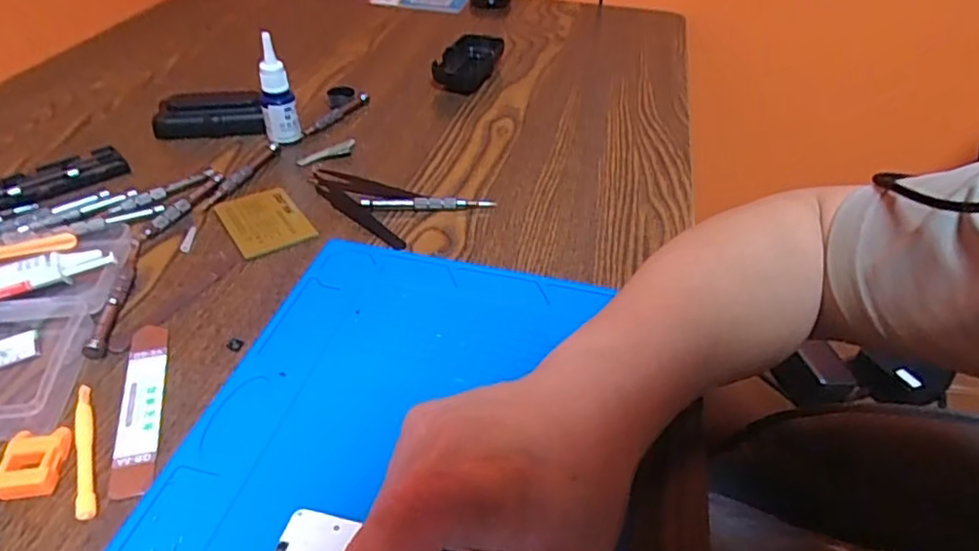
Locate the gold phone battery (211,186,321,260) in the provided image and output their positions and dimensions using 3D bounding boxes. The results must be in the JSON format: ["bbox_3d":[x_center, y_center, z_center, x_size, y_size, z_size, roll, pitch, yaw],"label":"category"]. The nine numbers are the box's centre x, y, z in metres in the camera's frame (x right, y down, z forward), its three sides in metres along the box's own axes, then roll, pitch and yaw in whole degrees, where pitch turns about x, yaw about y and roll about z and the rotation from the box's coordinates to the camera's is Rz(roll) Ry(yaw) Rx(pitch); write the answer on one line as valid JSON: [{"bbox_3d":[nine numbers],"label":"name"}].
[{"bbox_3d":[-0.172,-0.043,0.478,0.054,0.005,0.074,-24,47,-27],"label":"gold phone battery"}]

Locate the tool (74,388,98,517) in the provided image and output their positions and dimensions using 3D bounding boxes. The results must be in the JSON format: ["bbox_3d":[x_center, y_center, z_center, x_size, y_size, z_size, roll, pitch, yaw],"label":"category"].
[{"bbox_3d":[-0.208,0.088,0.324,0.009,0.007,0.083,-16,44,-20],"label":"tool"}]

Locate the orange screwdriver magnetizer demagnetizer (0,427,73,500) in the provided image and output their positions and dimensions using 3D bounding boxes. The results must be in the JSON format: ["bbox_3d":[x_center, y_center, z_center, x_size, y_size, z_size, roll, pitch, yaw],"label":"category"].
[{"bbox_3d":[-0.227,0.093,0.314,0.026,0.011,0.035,-3,41,-7],"label":"orange screwdriver magnetizer demagnetizer"}]

